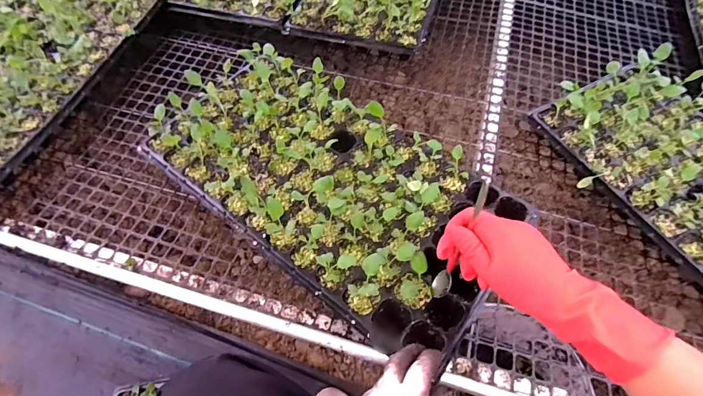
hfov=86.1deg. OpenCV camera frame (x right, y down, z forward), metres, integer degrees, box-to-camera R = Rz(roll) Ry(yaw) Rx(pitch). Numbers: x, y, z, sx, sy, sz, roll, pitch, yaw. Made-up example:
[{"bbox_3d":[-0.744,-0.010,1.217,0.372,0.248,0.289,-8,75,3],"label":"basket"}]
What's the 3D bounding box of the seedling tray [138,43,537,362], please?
[{"bbox_3d":[-0.040,-0.041,0.522,0.523,0.062,0.268,35,67,16],"label":"seedling tray"}]

